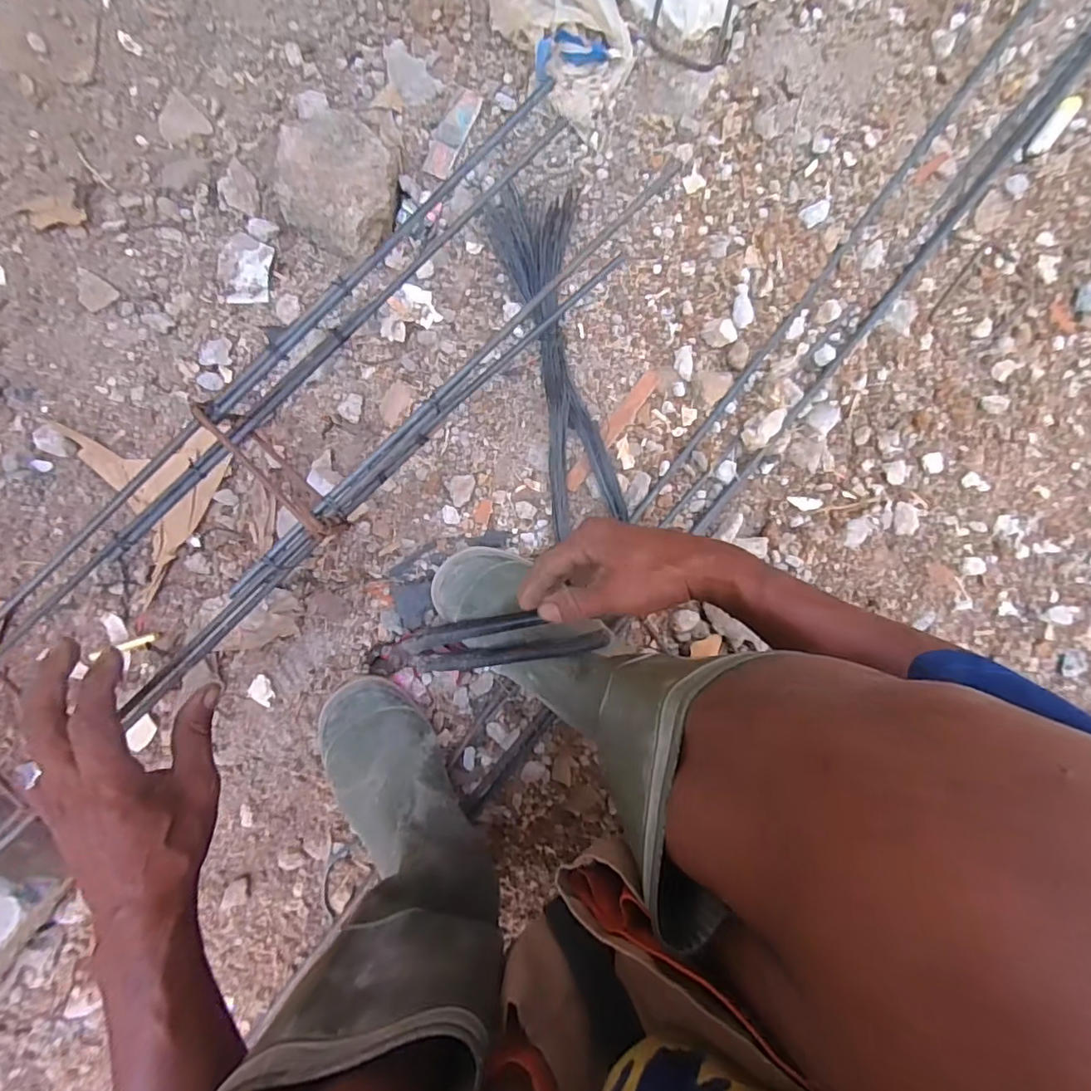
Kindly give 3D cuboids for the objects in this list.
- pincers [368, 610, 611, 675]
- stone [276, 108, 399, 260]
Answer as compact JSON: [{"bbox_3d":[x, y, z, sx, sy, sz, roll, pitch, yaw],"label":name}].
[{"bbox_3d":[-0.059,0.089,0.497,0.238,0.029,0.047,-10,96,21],"label":"pincers"},{"bbox_3d":[-0.183,-0.318,0.488,0.095,0.047,0.102,-1,94,-7],"label":"stone"}]

